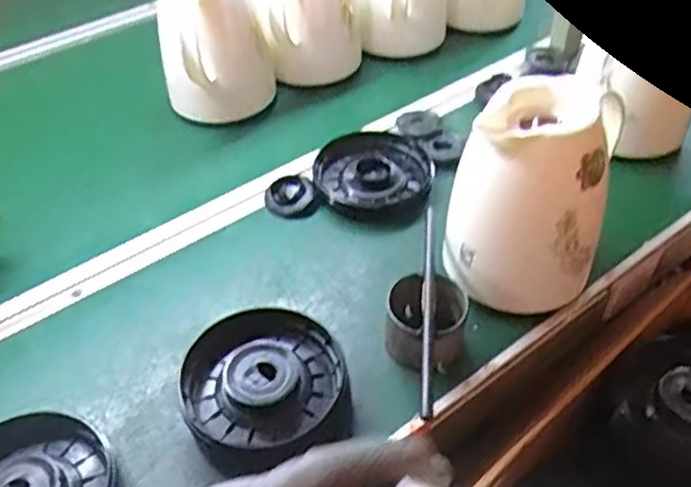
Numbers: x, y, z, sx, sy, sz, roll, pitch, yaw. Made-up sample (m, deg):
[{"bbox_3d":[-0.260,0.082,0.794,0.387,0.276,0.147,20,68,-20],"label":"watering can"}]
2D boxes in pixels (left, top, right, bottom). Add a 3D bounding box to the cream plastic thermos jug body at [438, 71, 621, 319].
[{"bbox_3d":[0.168,-0.051,0.627,0.135,0.179,0.145,12,45,15],"label":"cream plastic thermos jug body"}]

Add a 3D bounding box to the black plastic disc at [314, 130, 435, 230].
[{"bbox_3d":[0.034,-0.081,0.785,0.131,0.029,0.140,-2,43,1],"label":"black plastic disc"}]

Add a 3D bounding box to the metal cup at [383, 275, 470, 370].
[{"bbox_3d":[0.071,0.071,0.606,0.071,0.055,0.069,-2,43,1],"label":"metal cup"}]

